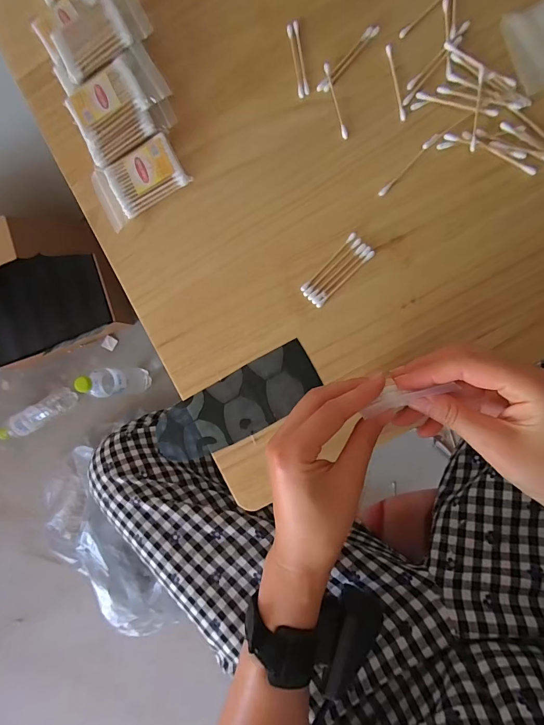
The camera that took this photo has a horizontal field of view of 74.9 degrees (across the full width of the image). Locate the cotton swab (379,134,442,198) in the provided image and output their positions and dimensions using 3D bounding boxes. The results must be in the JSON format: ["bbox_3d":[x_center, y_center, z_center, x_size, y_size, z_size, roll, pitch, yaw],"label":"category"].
[{"bbox_3d":[0.124,-0.180,0.322,0.071,0.004,0.006,-45,85,5],"label":"cotton swab"}]

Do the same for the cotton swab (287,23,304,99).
[{"bbox_3d":[0.022,-0.289,0.339,0.005,0.004,0.071,-10,89,7],"label":"cotton swab"}]

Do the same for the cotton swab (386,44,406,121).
[{"bbox_3d":[0.114,-0.257,0.326,0.005,0.004,0.073,-11,89,7],"label":"cotton swab"}]

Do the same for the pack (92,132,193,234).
[{"bbox_3d":[-0.135,-0.183,0.355,0.091,0.017,0.060,-30,87,7],"label":"pack"}]

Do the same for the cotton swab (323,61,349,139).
[{"bbox_3d":[0.060,-0.244,0.332,0.006,0.006,0.071,-16,88,7],"label":"cotton swab"}]

